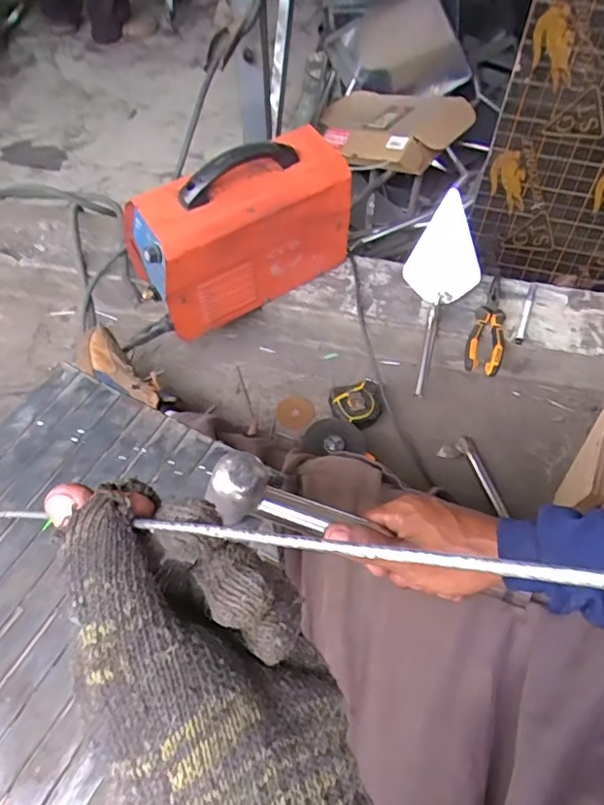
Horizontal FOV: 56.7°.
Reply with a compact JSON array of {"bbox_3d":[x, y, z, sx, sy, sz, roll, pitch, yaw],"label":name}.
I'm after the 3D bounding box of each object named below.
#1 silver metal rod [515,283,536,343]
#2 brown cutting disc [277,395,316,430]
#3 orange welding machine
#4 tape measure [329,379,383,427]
[{"bbox_3d":[0.376,-0.151,0.940,0.012,0.012,0.124,18,60,10],"label":"silver metal rod"},{"bbox_3d":[-0.013,0.017,0.965,0.065,0.004,0.062,-3,59,4],"label":"brown cutting disc"},{"bbox_3d":[-0.093,-0.274,0.873,0.322,0.225,0.146,-26,62,-16],"label":"orange welding machine"},{"bbox_3d":[0.093,0.006,0.940,0.083,0.044,0.082,0,58,0],"label":"tape measure"}]

